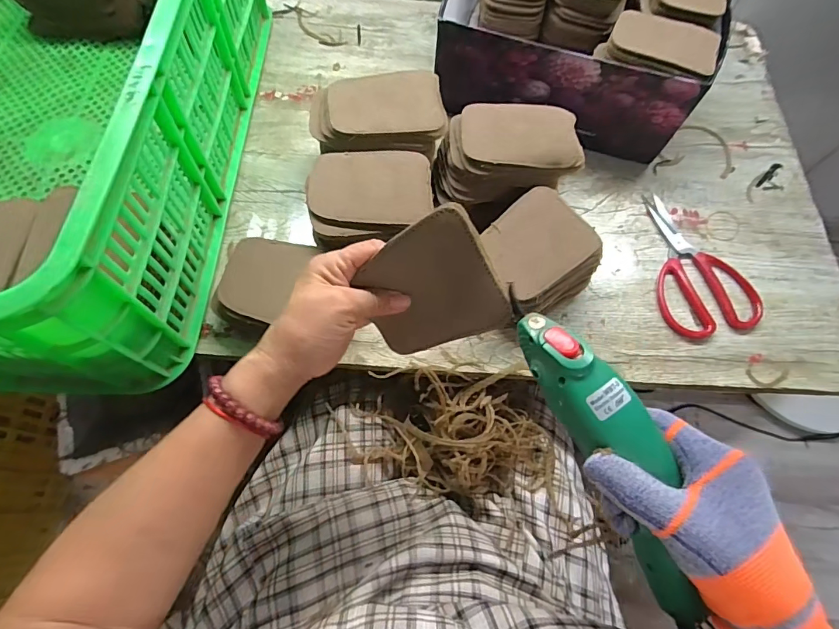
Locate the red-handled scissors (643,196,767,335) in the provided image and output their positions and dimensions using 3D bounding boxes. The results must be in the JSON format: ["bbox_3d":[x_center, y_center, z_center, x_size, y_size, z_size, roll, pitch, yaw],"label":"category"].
[{"bbox_3d":[0.314,-0.065,0.514,0.107,0.009,0.185,-10,67,-7],"label":"red-handled scissors"}]

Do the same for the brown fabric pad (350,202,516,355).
[{"bbox_3d":[0.003,-0.017,0.318,0.089,0.109,0.008,58,36,-13],"label":"brown fabric pad"}]

